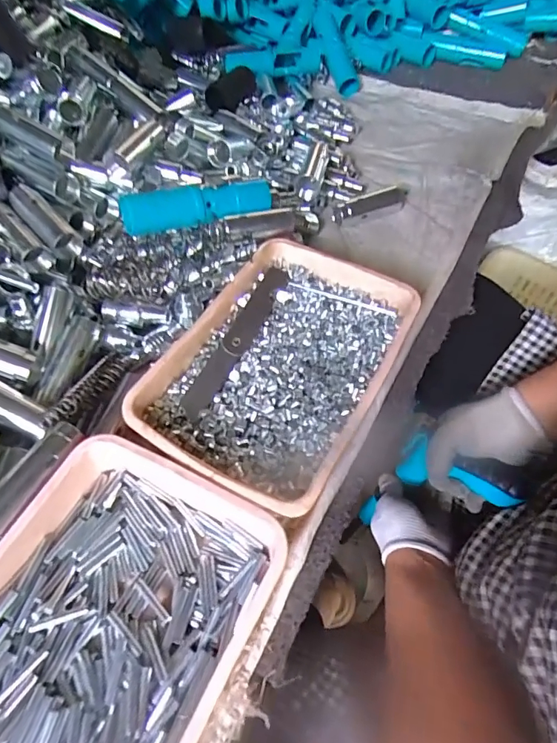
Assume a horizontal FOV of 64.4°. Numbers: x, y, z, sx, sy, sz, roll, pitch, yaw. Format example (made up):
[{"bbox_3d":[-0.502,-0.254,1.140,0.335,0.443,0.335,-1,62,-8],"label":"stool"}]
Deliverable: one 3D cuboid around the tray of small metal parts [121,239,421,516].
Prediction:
[{"bbox_3d":[0.001,-0.007,0.320,0.138,0.037,0.197,27,60,16],"label":"tray of small metal parts"}]

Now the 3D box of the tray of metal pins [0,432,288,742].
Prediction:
[{"bbox_3d":[-0.097,0.139,0.222,0.139,0.037,0.201,24,59,14],"label":"tray of metal pins"}]

